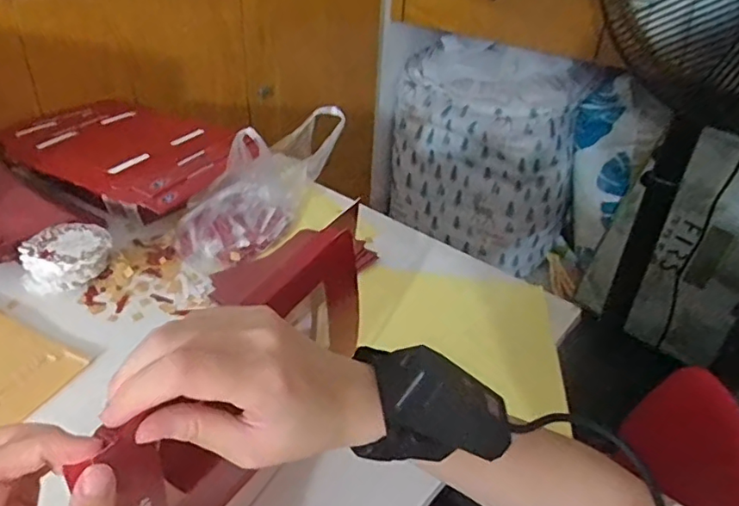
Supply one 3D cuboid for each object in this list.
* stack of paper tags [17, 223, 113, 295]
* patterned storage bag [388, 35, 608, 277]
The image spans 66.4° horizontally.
[{"bbox_3d":[-0.314,0.011,0.591,0.084,0.055,0.073,-23,42,-34],"label":"stack of paper tags"},{"bbox_3d":[0.296,-0.253,1.523,0.482,0.525,0.181,22,38,25],"label":"patterned storage bag"}]

